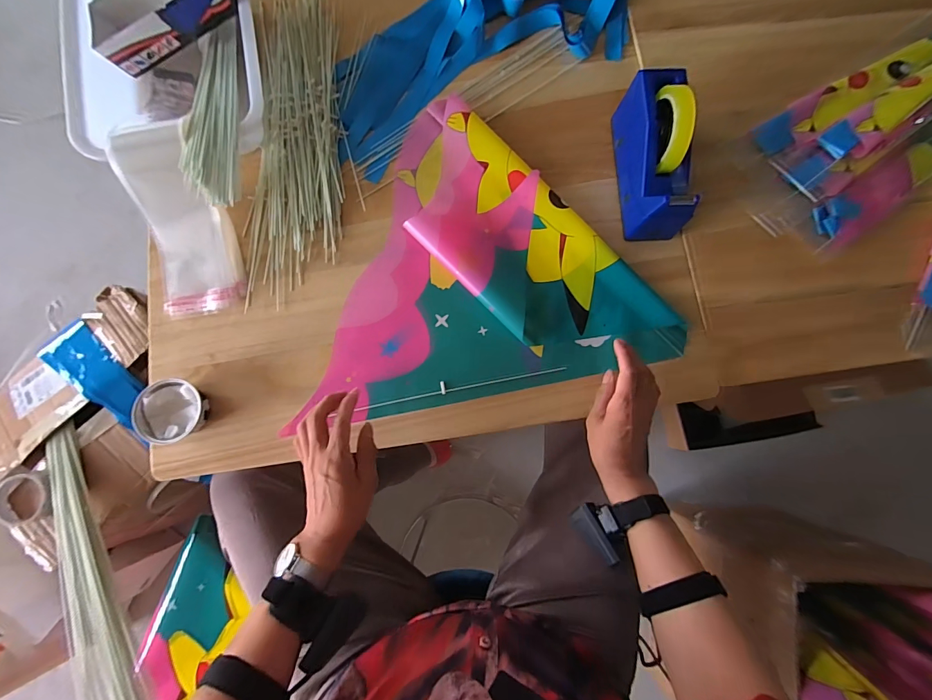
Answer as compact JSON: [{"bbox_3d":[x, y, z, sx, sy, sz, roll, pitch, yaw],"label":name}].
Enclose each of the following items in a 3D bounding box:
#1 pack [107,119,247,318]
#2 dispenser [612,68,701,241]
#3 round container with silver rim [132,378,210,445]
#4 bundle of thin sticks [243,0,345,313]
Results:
[{"bbox_3d":[-0.392,-0.172,0.533,0.121,0.058,0.251,-20,96,-4],"label":"pack"},{"bbox_3d":[0.262,-0.266,0.534,0.066,0.125,0.204,-3,81,-2],"label":"dispenser"},{"bbox_3d":[-0.384,0.080,0.516,0.076,0.035,0.080,0,81,-1],"label":"round container with silver rim"},{"bbox_3d":[-0.252,-0.327,0.591,0.132,0.016,0.515,-1,81,-1],"label":"bundle of thin sticks"}]

